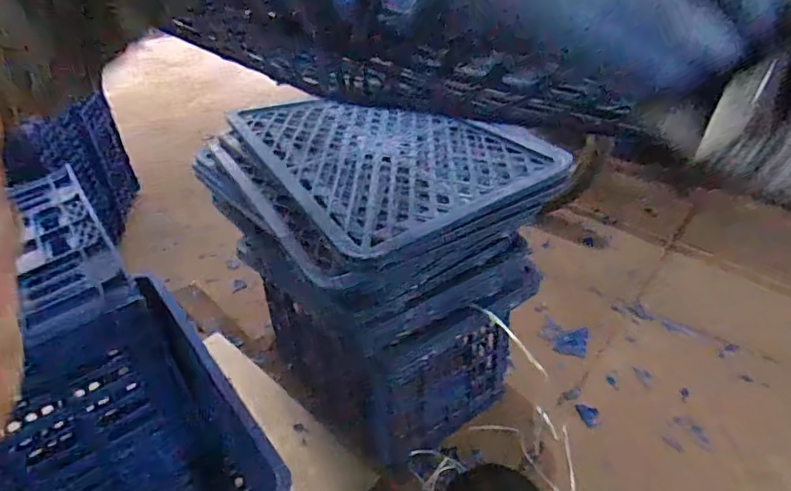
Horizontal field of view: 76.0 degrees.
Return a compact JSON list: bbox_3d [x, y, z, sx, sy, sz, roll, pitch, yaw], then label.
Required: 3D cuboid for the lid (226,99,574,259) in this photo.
[{"bbox_3d":[-0.025,-0.167,0.820,0.362,0.032,0.486,-23,39,-25],"label":"lid"}]

